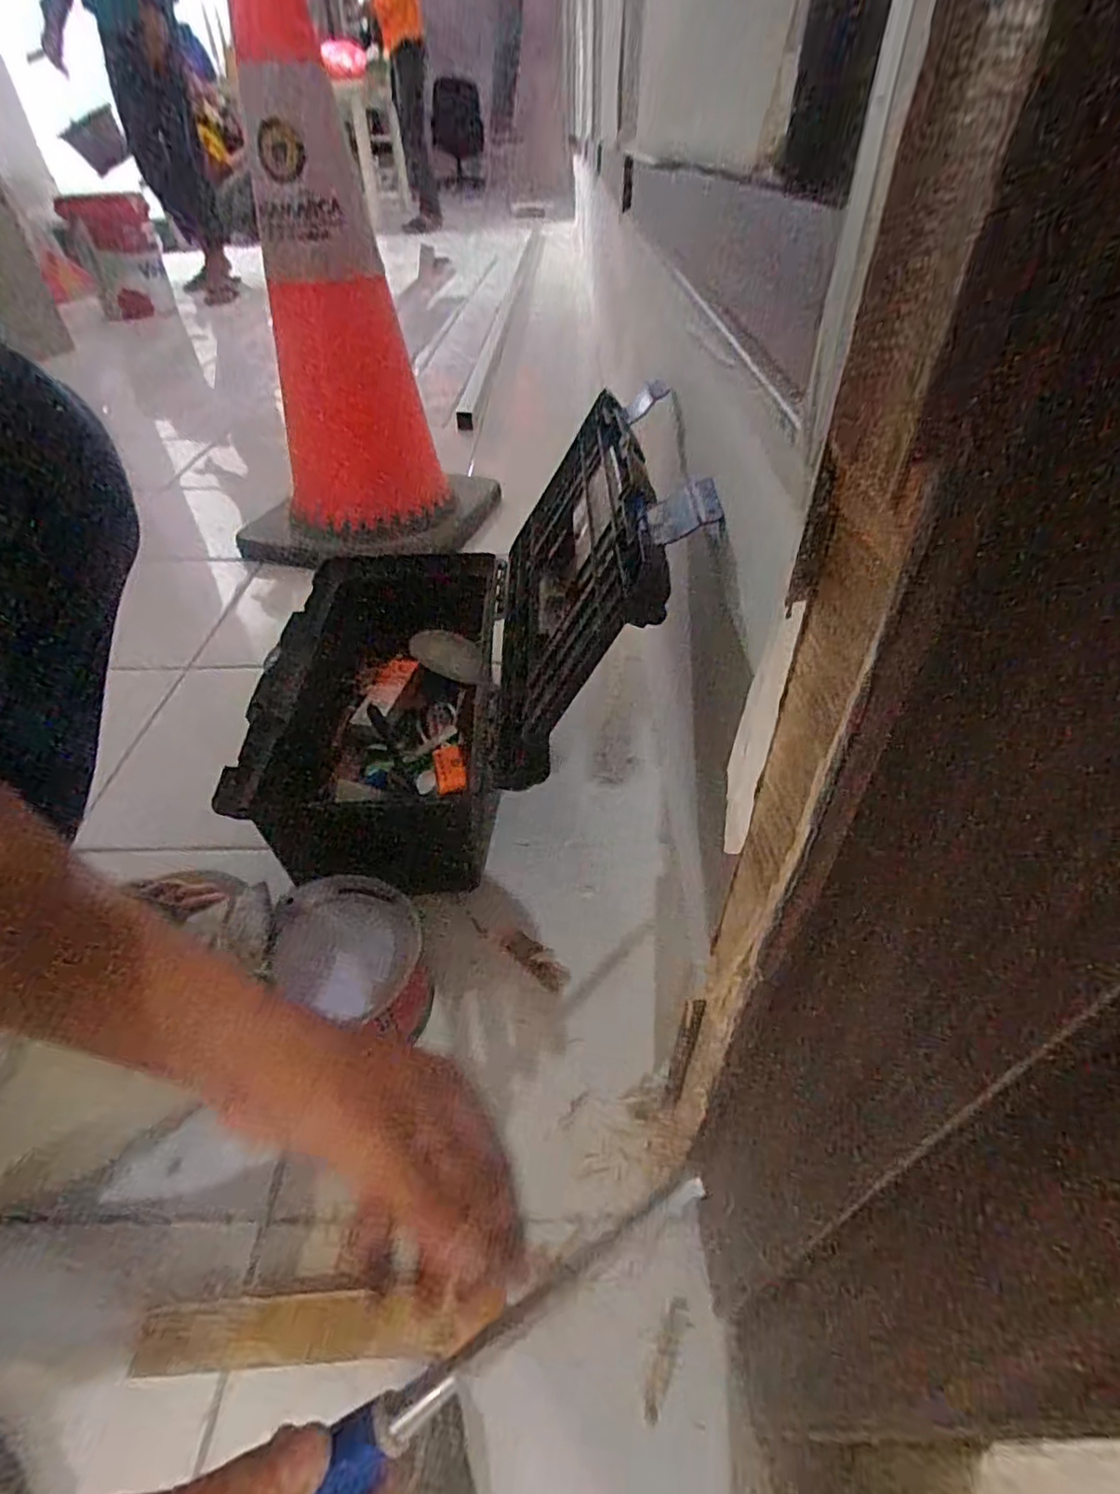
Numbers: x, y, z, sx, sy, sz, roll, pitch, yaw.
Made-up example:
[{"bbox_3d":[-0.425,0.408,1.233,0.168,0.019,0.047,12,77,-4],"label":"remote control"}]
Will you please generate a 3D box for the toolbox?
[{"bbox_3d":[-0.108,-0.122,0.598,0.330,0.279,0.364,-2,43,-1],"label":"toolbox"}]

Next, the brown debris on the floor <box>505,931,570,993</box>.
[{"bbox_3d":[-0.018,0.176,0.545,0.062,0.004,0.024,32,52,30],"label":"brown debris on the floor"}]

